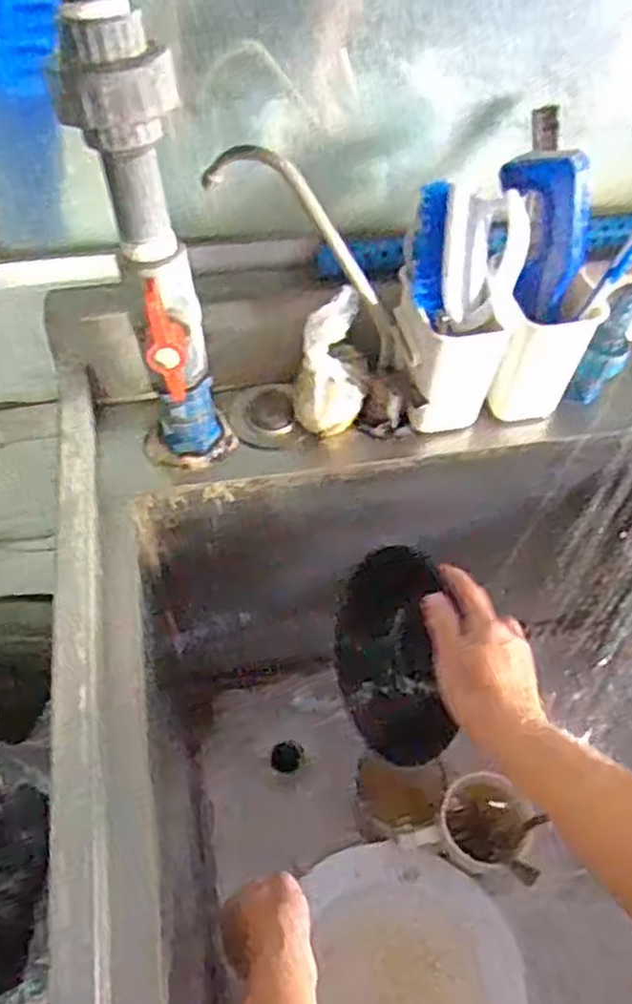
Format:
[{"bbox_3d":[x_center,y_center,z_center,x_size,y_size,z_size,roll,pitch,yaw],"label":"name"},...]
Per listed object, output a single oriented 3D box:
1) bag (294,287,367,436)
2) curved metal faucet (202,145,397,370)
[{"bbox_3d":[0.015,-0.108,0.573,0.053,0.108,0.074,6,55,2],"label":"bag"},{"bbox_3d":[0.003,-0.172,0.545,0.062,0.195,0.023,-14,44,39],"label":"curved metal faucet"}]

